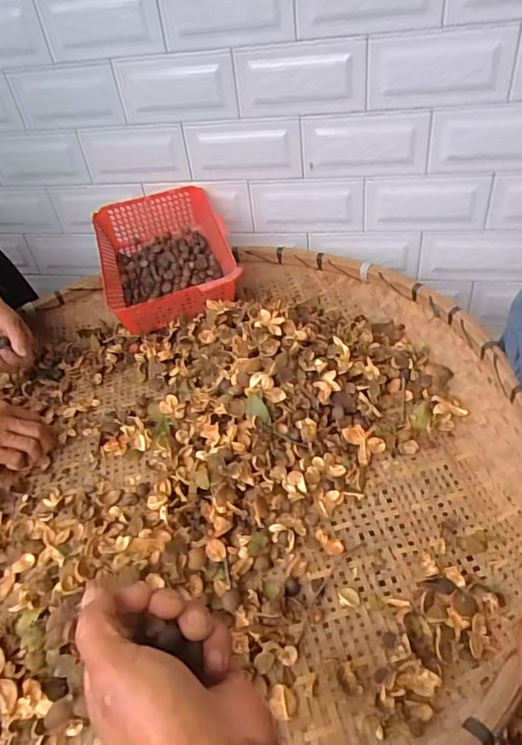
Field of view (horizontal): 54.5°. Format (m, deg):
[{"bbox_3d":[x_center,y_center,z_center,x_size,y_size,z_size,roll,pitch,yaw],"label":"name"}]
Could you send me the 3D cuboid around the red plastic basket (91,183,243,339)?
[{"bbox_3d":[-0.155,-0.190,0.833,0.207,0.090,0.297,-16,41,-9],"label":"red plastic basket"}]

